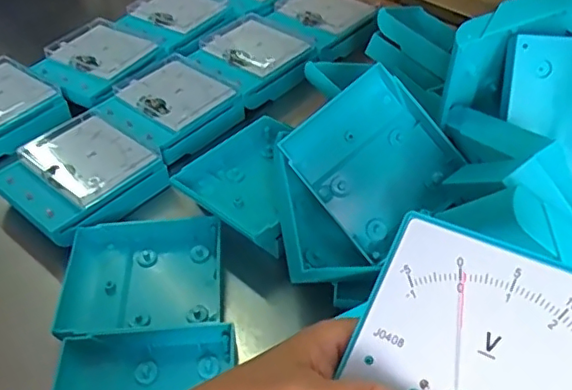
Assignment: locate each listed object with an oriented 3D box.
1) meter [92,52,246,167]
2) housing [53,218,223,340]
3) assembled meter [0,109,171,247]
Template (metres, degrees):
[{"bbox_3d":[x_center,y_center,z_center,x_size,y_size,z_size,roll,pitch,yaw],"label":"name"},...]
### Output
[{"bbox_3d":[-0.117,-0.088,0.583,0.112,0.037,0.121,27,52,27],"label":"meter"},{"bbox_3d":[-0.107,0.064,0.439,0.113,0.027,0.102,-5,44,-2],"label":"housing"},{"bbox_3d":[-0.181,-0.016,0.512,0.110,0.040,0.118,32,54,30],"label":"assembled meter"}]

